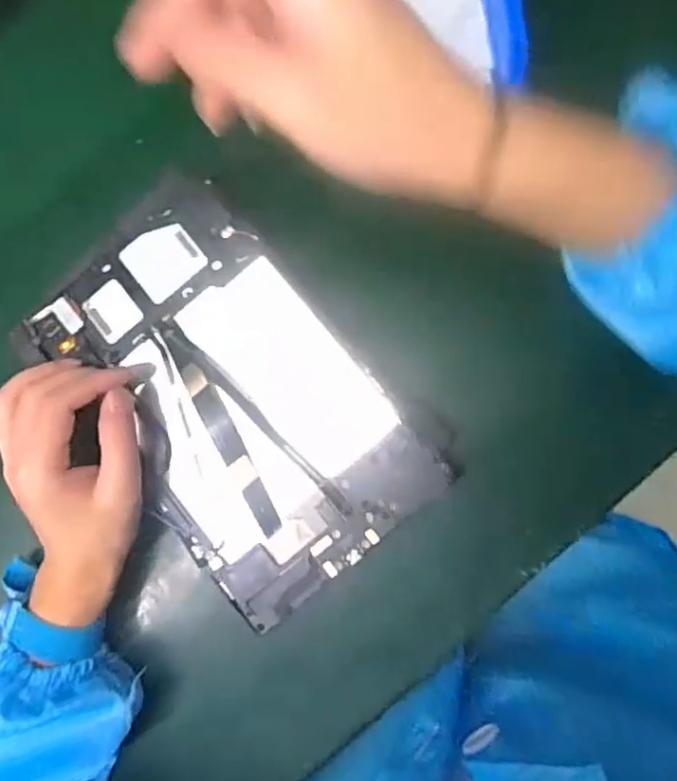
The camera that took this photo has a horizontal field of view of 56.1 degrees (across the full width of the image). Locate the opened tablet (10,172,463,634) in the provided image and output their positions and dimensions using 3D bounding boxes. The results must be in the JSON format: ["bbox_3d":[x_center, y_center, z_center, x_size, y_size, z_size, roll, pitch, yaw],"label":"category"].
[{"bbox_3d":[-0.068,0.004,0.378,0.152,0.013,0.242,-43,82,3],"label":"opened tablet"}]

